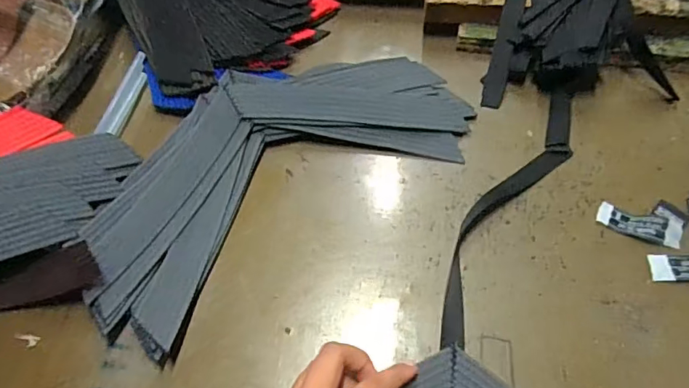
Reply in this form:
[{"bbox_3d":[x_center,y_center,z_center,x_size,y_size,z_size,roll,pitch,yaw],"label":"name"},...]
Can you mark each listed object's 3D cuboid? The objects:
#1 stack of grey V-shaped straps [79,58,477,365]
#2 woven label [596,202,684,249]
[{"bbox_3d":[-0.057,-0.027,0.394,0.313,0.028,0.163,-34,63,-17],"label":"stack of grey V-shaped straps"},{"bbox_3d":[0.217,0.022,0.363,0.056,0.005,0.022,16,61,12],"label":"woven label"}]

